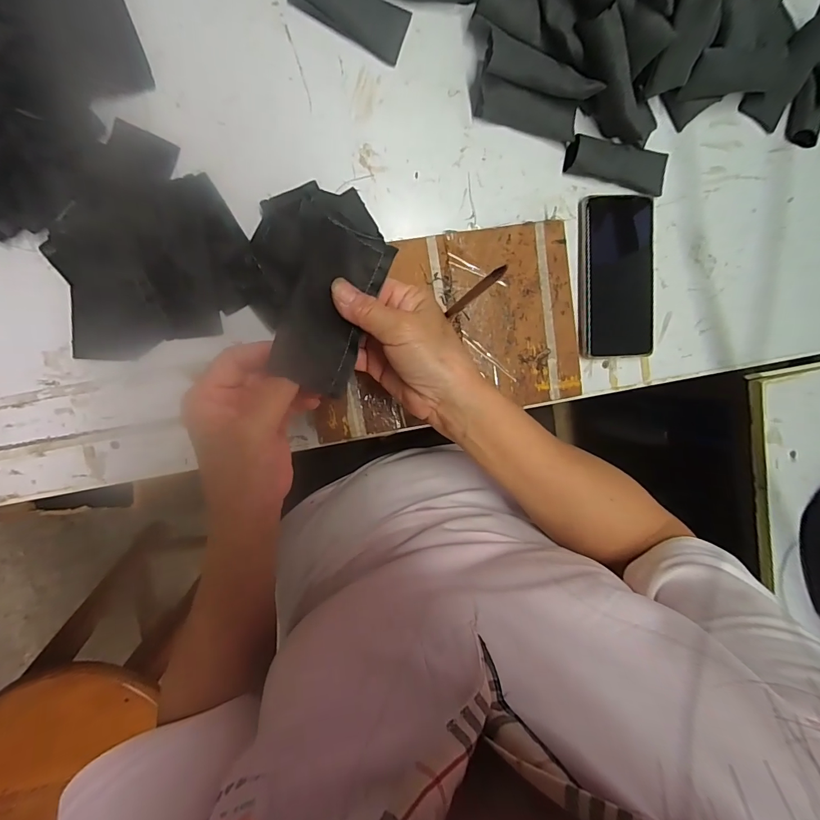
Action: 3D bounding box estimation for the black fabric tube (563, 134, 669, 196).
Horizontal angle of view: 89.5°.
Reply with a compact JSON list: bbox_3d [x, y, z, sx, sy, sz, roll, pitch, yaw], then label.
[{"bbox_3d":[0.207,-0.241,0.402,0.104,0.021,0.038,6,95,-8],"label":"black fabric tube"}]

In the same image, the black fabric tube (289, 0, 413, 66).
[{"bbox_3d":[-0.052,-0.357,0.363,0.102,0.021,0.044,23,93,-9],"label":"black fabric tube"}]

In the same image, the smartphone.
[{"bbox_3d":[0.212,-0.135,0.423,0.077,0.007,0.161,-2,96,-7],"label":"smartphone"}]

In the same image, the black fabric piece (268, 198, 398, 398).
[{"bbox_3d":[-0.052,-0.069,0.267,0.060,0.005,0.112,20,80,-33],"label":"black fabric piece"}]

